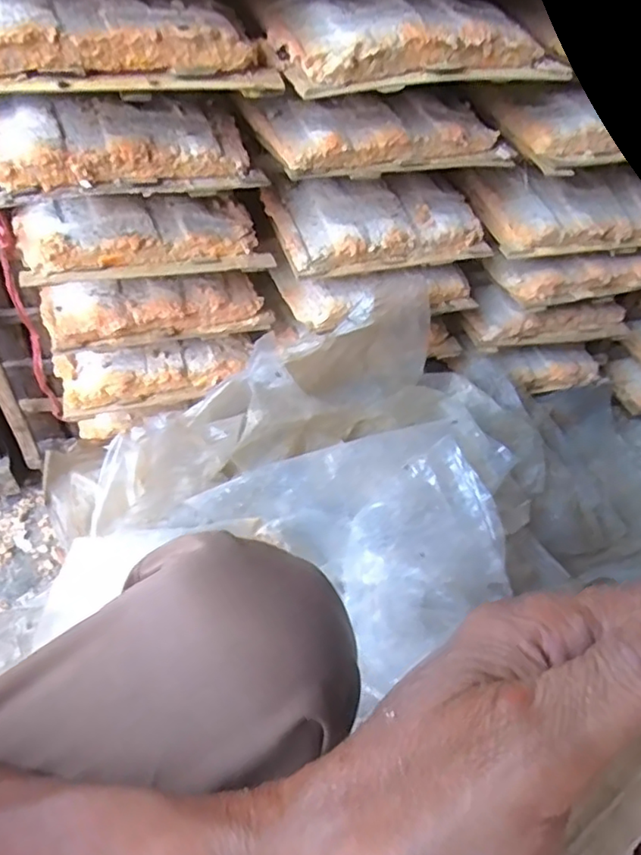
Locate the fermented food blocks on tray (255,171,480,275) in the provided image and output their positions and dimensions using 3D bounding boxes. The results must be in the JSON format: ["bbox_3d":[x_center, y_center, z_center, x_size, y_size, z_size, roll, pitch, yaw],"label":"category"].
[{"bbox_3d":[0.060,-0.223,0.658,0.220,0.045,0.109,-12,51,-14],"label":"fermented food blocks on tray"}]

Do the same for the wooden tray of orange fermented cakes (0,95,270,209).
[{"bbox_3d":[-0.174,-0.246,0.534,0.224,0.047,0.104,-15,52,-16],"label":"wooden tray of orange fermented cakes"}]

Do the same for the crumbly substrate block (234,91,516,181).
[{"bbox_3d":[0.057,-0.284,0.581,0.234,0.044,0.101,-11,51,-13],"label":"crumbly substrate block"}]

